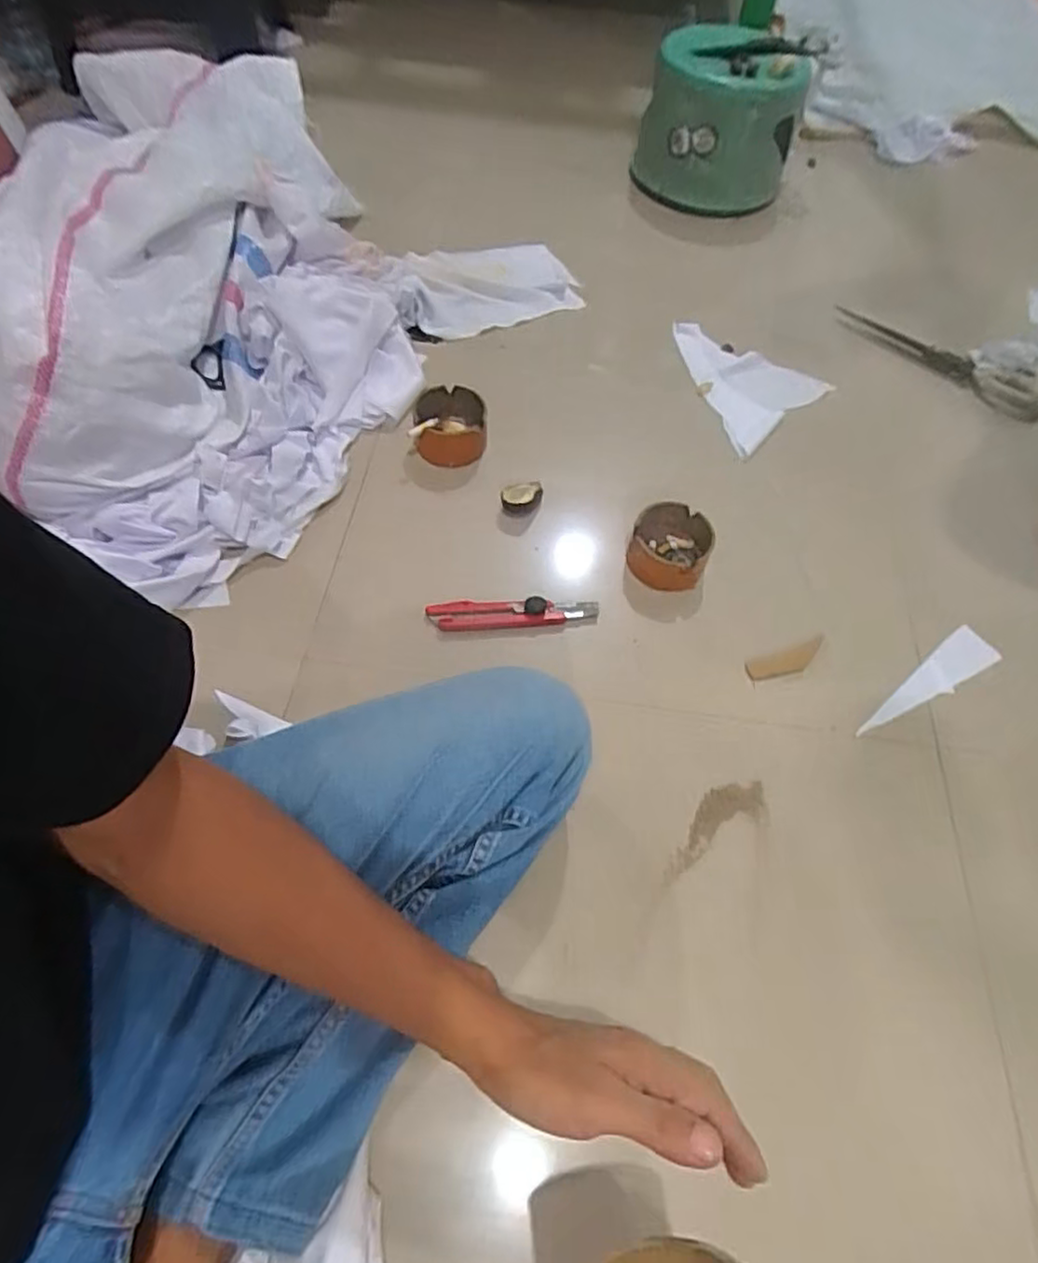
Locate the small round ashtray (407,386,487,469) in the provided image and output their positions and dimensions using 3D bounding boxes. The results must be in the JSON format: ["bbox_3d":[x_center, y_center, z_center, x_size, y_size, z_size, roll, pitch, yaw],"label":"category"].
[{"bbox_3d":[-0.080,-0.234,0.785,0.084,0.052,0.076,4,58,-2],"label":"small round ashtray"}]

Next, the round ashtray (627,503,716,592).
[{"bbox_3d":[0.155,-0.087,0.709,0.077,0.042,0.081,2,58,-3],"label":"round ashtray"}]

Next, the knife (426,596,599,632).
[{"bbox_3d":[-0.005,-0.018,0.672,0.165,0.013,0.028,-1,58,-5],"label":"knife"}]

